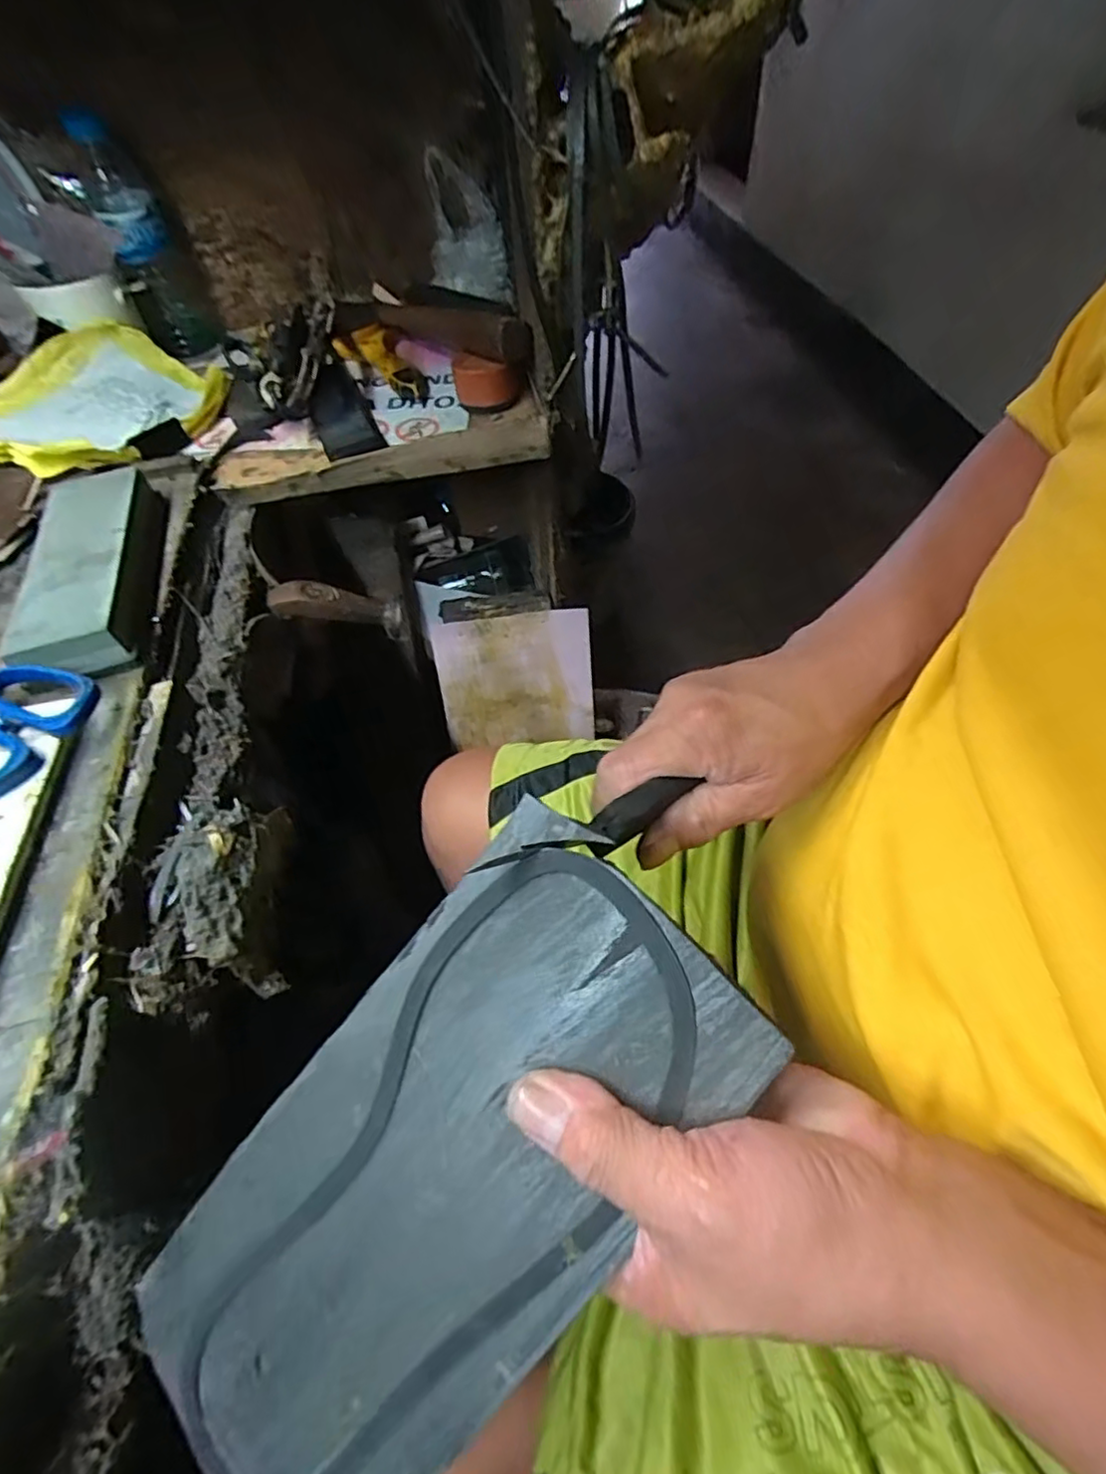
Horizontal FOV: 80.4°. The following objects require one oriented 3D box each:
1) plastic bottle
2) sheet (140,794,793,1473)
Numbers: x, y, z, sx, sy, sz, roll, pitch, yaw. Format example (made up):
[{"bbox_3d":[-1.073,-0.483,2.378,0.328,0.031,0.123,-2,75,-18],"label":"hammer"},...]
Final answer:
[{"bbox_3d":[-0.393,-0.471,0.624,0.078,0.176,0.069,-21,56,-13],"label":"plastic bottle"},{"bbox_3d":[-0.042,0.151,0.228,0.118,0.004,0.240,40,91,20],"label":"sheet"}]

